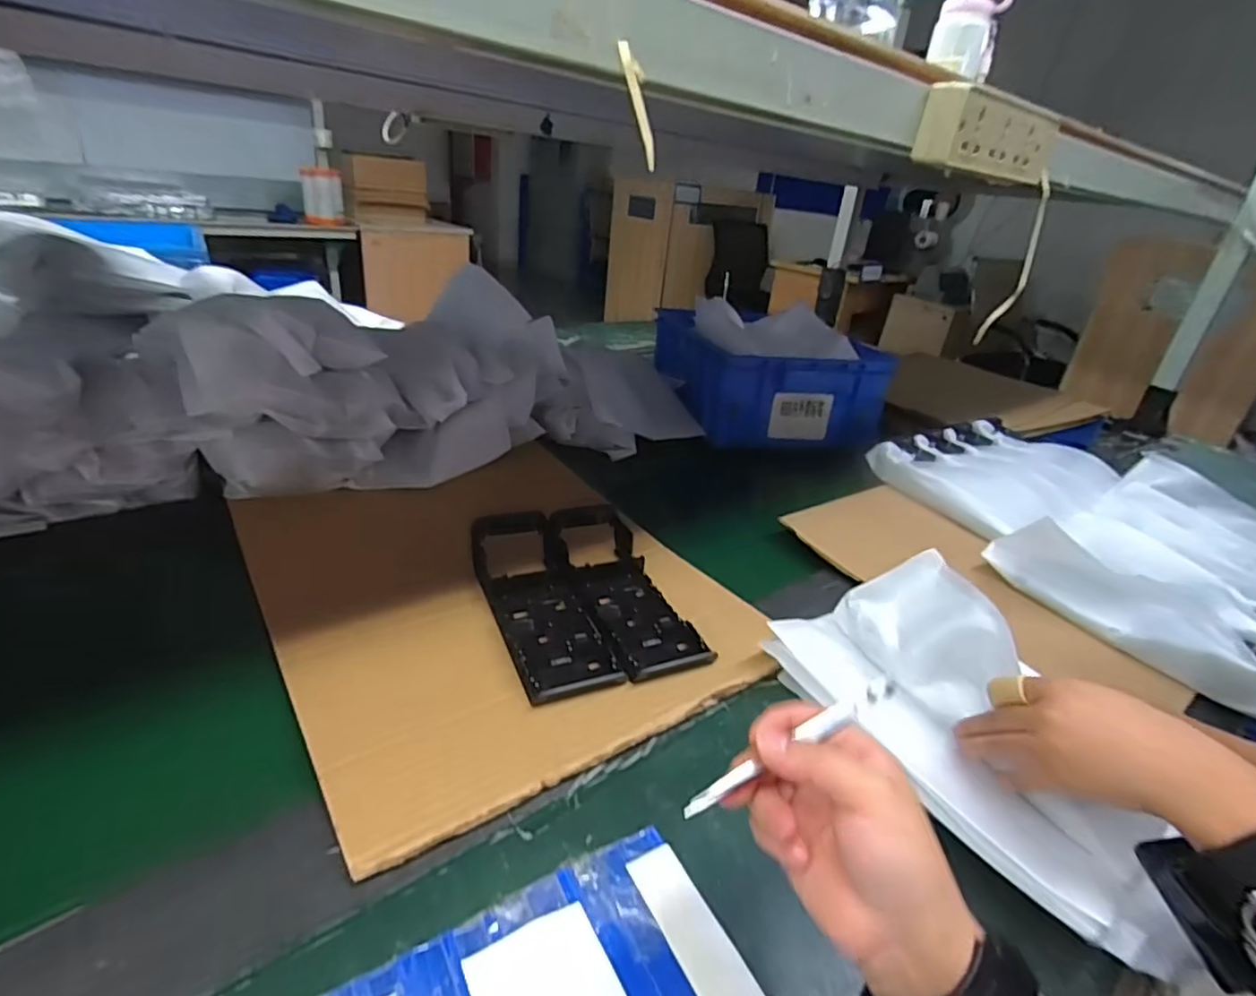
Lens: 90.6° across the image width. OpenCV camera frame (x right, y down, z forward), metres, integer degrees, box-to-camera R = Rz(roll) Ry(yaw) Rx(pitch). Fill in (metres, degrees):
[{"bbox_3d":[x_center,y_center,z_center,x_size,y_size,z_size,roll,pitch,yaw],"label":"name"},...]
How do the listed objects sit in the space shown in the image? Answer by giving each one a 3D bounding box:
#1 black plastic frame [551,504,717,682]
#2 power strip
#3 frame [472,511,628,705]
[{"bbox_3d":[-0.007,0.077,0.579,0.085,0.038,0.217,-5,28,-23],"label":"black plastic frame"},{"bbox_3d":[0.288,-0.282,0.491,0.165,0.053,0.031,-14,32,-36],"label":"power strip"},{"bbox_3d":[-0.079,0.088,0.541,0.086,0.045,0.207,-6,29,-25],"label":"frame"}]

